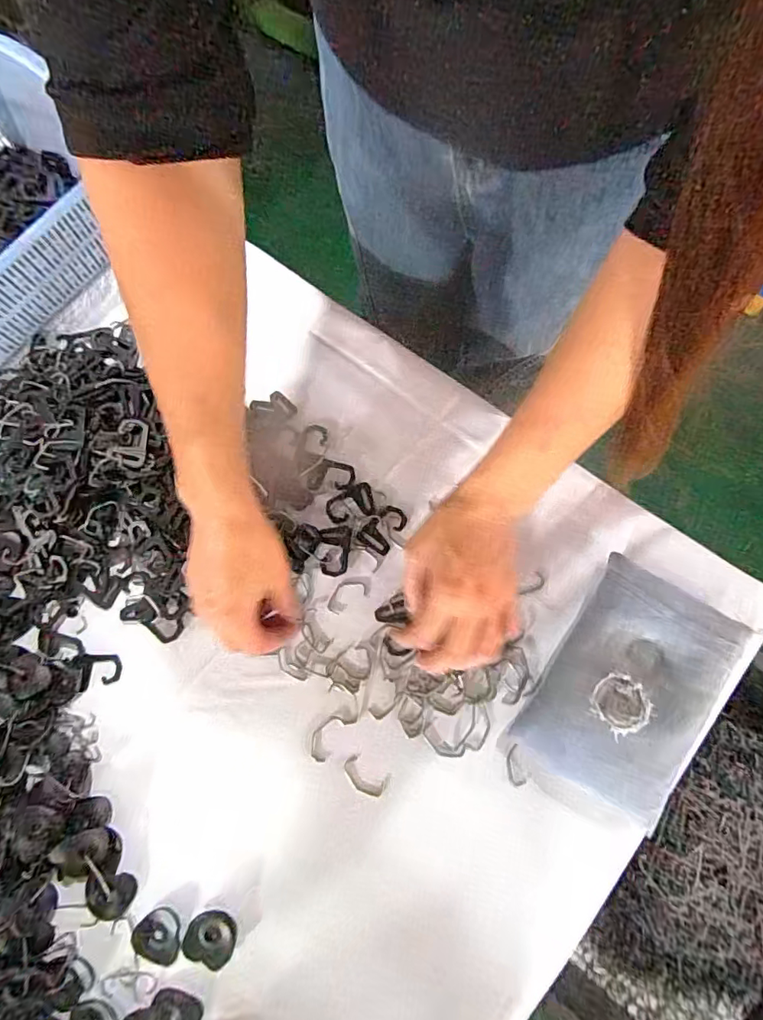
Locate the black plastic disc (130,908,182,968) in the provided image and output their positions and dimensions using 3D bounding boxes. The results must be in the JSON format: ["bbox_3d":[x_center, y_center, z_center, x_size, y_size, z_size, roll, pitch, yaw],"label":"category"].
[{"bbox_3d":[-0.167,0.315,0.391,0.035,0.004,0.034,-1,76,5],"label":"black plastic disc"}]

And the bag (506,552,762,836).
[{"bbox_3d":[0.186,0.134,0.397,0.115,0.040,0.168,32,81,12],"label":"bag"}]

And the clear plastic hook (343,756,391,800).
[{"bbox_3d":[-0.013,0.206,0.407,0.036,0.004,0.020,32,81,12],"label":"clear plastic hook"}]

